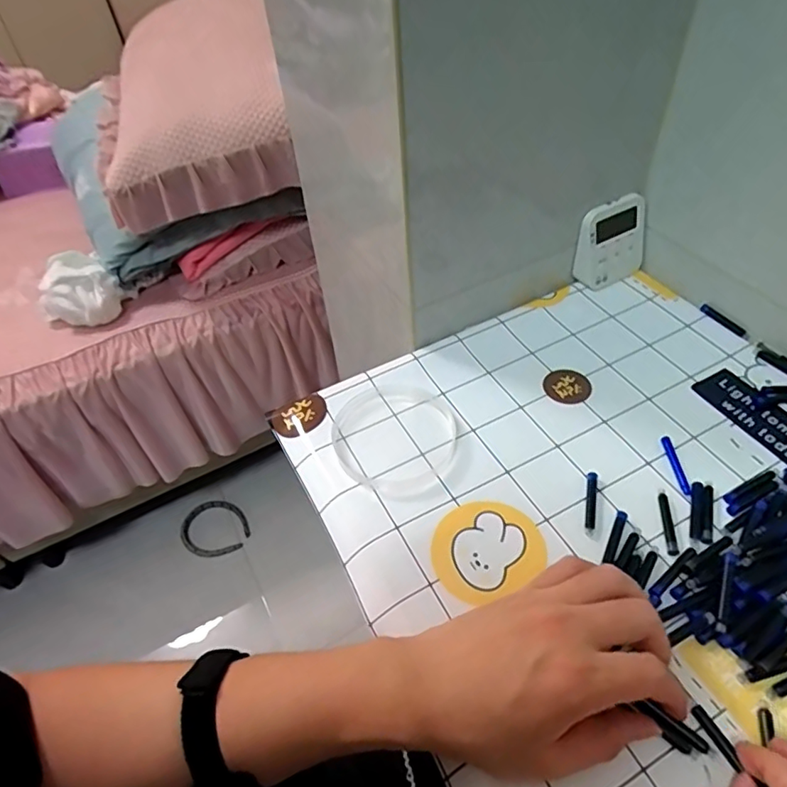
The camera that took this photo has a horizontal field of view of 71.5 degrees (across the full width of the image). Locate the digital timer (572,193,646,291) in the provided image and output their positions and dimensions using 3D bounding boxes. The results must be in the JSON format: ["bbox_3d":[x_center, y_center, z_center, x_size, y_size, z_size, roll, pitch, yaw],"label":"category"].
[{"bbox_3d":[0.220,-0.153,0.555,0.078,0.081,0.017,-25,32,-16],"label":"digital timer"}]

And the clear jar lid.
[{"bbox_3d":[0.002,0.033,0.452,0.097,0.008,0.108,6,49,10],"label":"clear jar lid"}]

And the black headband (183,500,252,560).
[{"bbox_3d":[-0.398,0.300,1.217,0.135,0.012,0.143,-2,44,2],"label":"black headband"}]

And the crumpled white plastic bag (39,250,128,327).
[{"bbox_3d":[-0.547,-0.181,0.945,0.125,0.081,0.126,-36,52,-28],"label":"crumpled white plastic bag"}]

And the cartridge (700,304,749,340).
[{"bbox_3d":[0.314,-0.068,0.517,0.008,0.006,0.052,-23,50,-15],"label":"cartridge"}]

